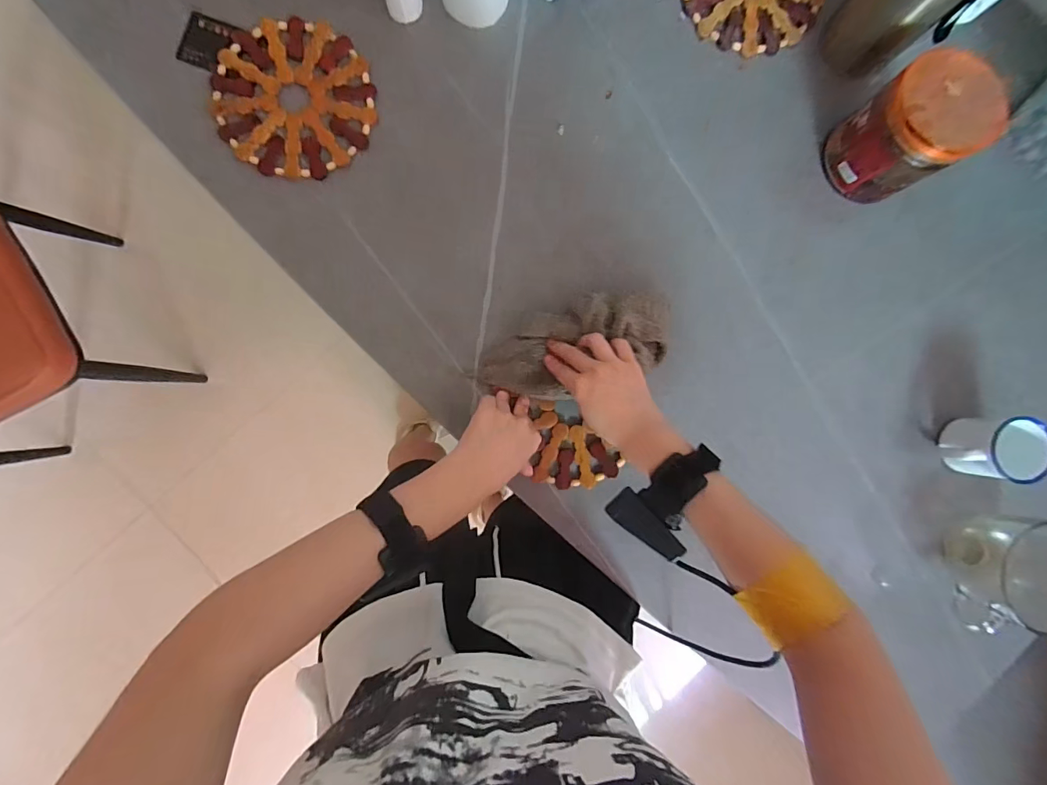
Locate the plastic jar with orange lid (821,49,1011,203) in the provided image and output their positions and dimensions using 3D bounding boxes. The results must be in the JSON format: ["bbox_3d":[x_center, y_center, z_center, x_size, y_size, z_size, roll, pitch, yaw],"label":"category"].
[{"bbox_3d":[0.371,-0.251,0.443,0.090,0.100,0.093,0,90,-3],"label":"plastic jar with orange lid"}]

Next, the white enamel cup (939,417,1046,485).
[{"bbox_3d":[0.470,0.055,0.458,0.067,0.067,0.060,9,89,-3],"label":"white enamel cup"}]

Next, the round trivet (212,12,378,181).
[{"bbox_3d":[-0.229,-0.294,0.457,0.151,0.009,0.152,0,90,-3],"label":"round trivet"}]

